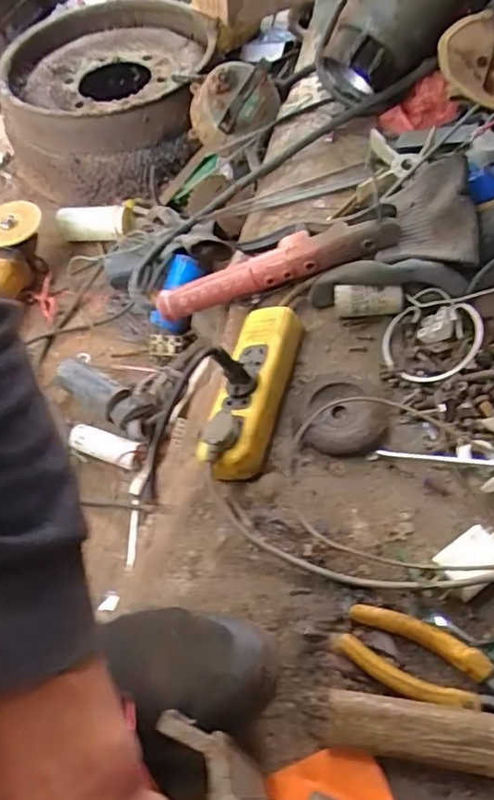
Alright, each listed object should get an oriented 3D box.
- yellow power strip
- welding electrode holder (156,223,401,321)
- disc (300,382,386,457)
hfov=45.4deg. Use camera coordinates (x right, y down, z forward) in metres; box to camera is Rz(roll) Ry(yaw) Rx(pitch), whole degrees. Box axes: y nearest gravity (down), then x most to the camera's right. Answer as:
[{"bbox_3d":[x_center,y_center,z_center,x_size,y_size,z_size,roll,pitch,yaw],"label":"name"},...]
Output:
[{"bbox_3d":[0.006,-0.014,0.578,0.061,0.033,0.187,11,57,13],"label":"yellow power strip"},{"bbox_3d":[0.023,-0.149,0.664,0.284,0.033,0.042,-14,53,23],"label":"welding electrode holder"},{"bbox_3d":[0.094,0.020,0.556,0.070,0.018,0.072,-3,55,4],"label":"disc"}]

